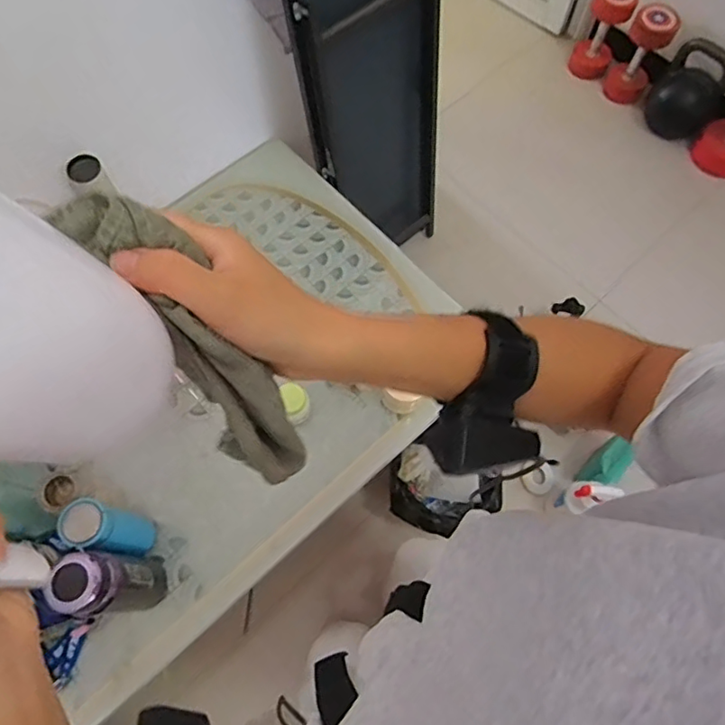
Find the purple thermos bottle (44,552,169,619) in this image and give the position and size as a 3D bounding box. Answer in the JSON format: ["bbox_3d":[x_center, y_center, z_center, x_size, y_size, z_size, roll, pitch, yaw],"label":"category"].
[{"bbox_3d":[-0.335,0.302,0.772,0.065,0.246,0.077,0,67,0],"label":"purple thermos bottle"}]

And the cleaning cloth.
[{"bbox_3d":[-0.078,-0.007,0.279,0.040,0.033,0.171,-37,113,-15],"label":"cleaning cloth"}]

